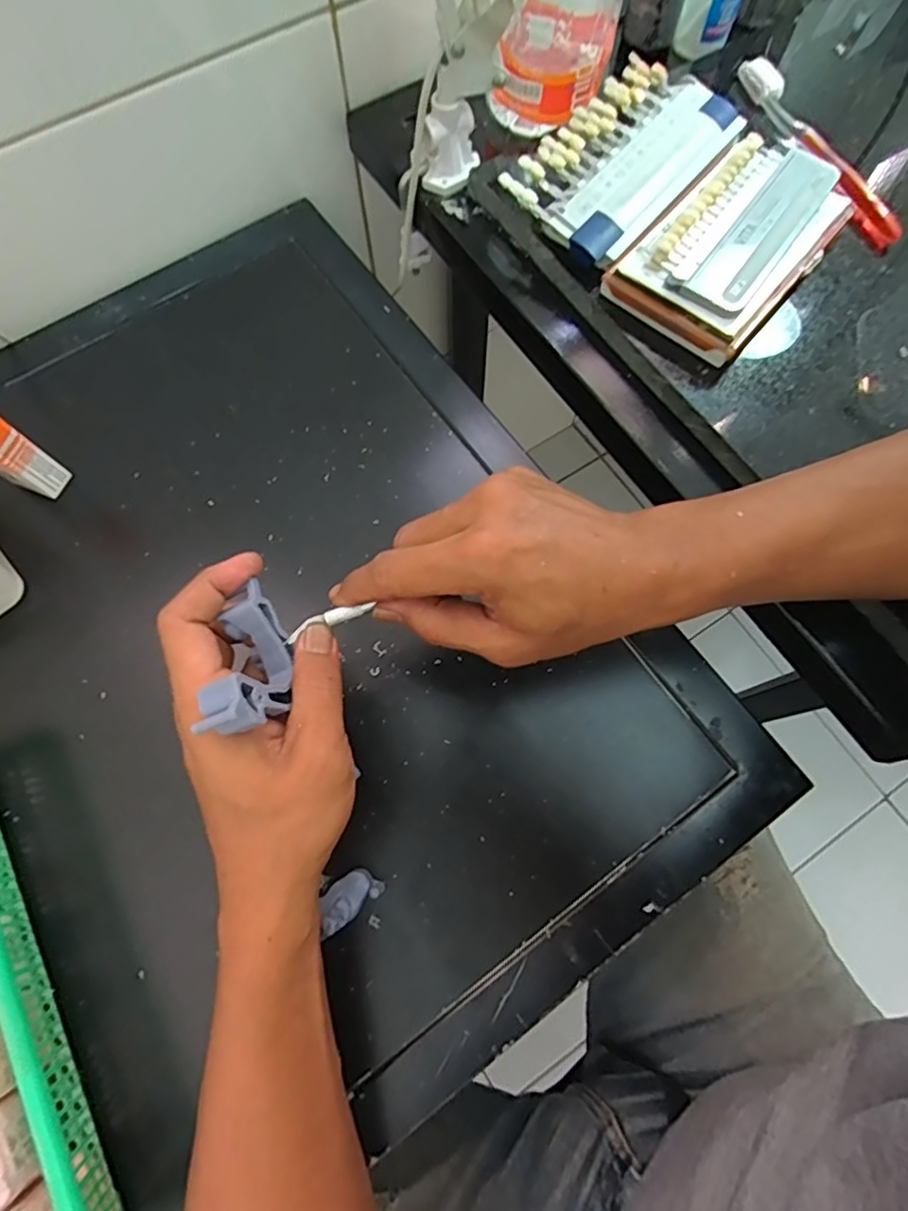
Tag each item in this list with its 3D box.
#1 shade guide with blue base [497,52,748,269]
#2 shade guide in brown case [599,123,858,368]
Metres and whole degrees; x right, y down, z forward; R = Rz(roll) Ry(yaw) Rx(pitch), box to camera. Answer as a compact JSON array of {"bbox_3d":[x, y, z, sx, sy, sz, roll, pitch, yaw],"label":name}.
[{"bbox_3d":[0.118,-0.310,0.405,0.090,0.029,0.169,39,76,11],"label":"shade guide with blue base"},{"bbox_3d":[0.183,-0.236,0.377,0.093,0.033,0.156,40,77,11],"label":"shade guide in brown case"}]

